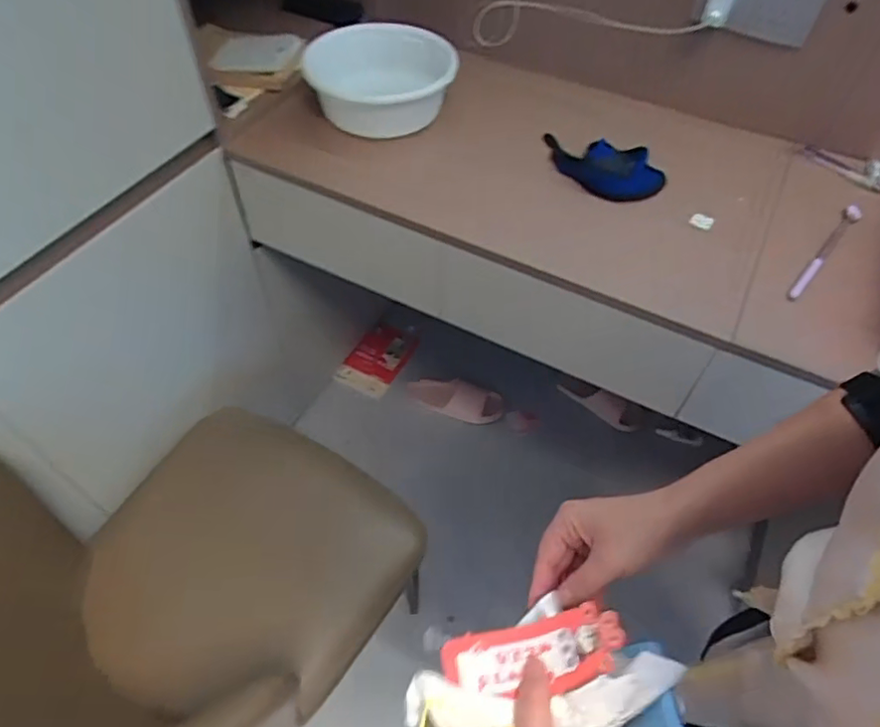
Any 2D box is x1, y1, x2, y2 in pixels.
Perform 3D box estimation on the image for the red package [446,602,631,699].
[{"bbox_3d":[0.062,0.194,0.395,0.117,0.021,0.044,-13,57,5],"label":"red package"}]

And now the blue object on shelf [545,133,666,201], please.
[{"bbox_3d":[0.250,-0.298,0.901,0.182,0.034,0.095,11,56,4],"label":"blue object on shelf"}]

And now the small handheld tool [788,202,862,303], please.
[{"bbox_3d":[0.527,-0.154,0.804,0.020,0.021,0.223,37,61,19],"label":"small handheld tool"}]

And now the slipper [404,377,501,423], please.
[{"bbox_3d":[0.037,0.095,1.556,0.250,0.070,0.083,15,56,6],"label":"slipper"}]

